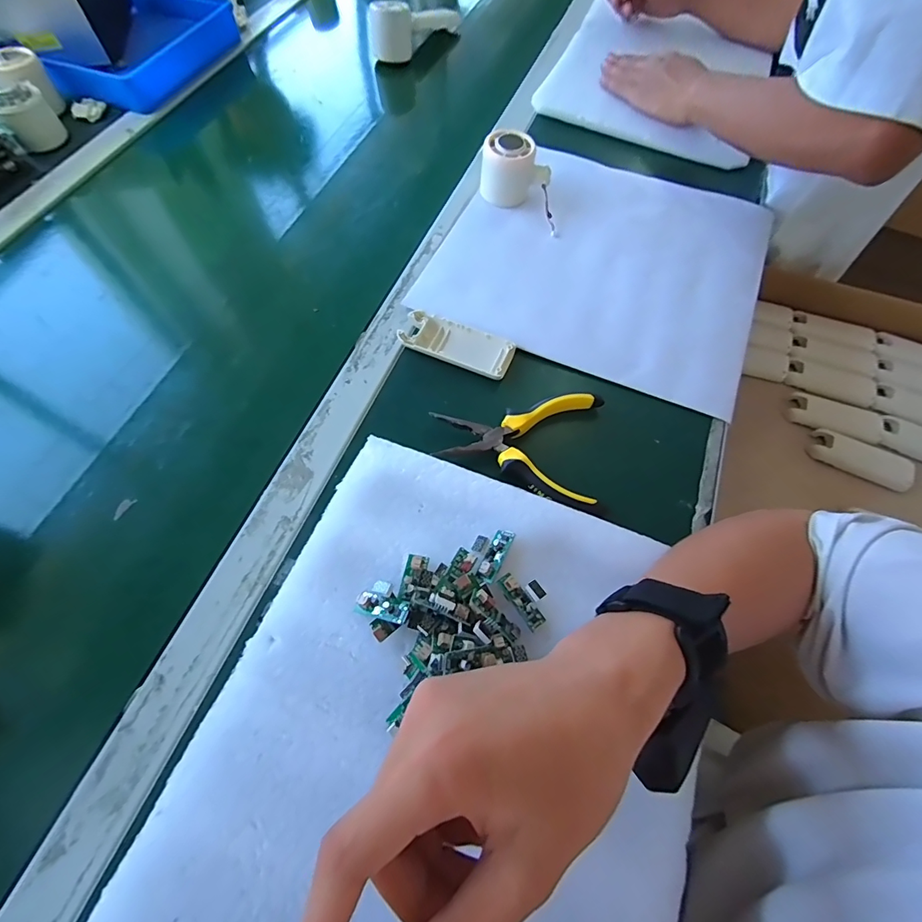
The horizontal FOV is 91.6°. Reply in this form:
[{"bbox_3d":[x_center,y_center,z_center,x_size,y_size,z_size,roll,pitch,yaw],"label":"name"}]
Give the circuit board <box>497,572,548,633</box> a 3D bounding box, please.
[{"bbox_3d":[0.043,0.090,0.295,0.023,0.008,0.038,-32,69,-16],"label":"circuit board"}]

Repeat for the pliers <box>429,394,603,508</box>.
[{"bbox_3d":[0.048,-0.007,0.367,0.144,0.026,0.096,-2,64,-2],"label":"pliers"}]

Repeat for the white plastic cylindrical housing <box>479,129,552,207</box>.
[{"bbox_3d":[0.059,-0.317,0.493,0.070,0.054,0.048,19,65,8],"label":"white plastic cylindrical housing"}]

